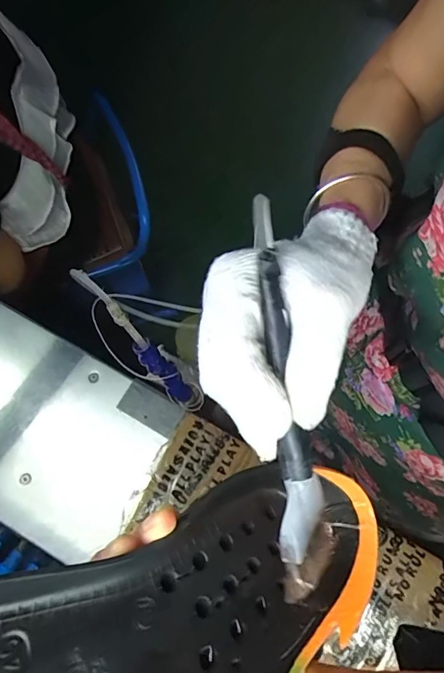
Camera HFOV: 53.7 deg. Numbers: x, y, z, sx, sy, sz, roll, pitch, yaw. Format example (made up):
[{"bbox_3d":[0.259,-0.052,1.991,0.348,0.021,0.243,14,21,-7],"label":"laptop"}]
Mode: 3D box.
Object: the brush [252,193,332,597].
[{"bbox_3d":[0.031,0.022,0.221,0.026,0.017,0.196,-7,83,-4],"label":"brush"}]

